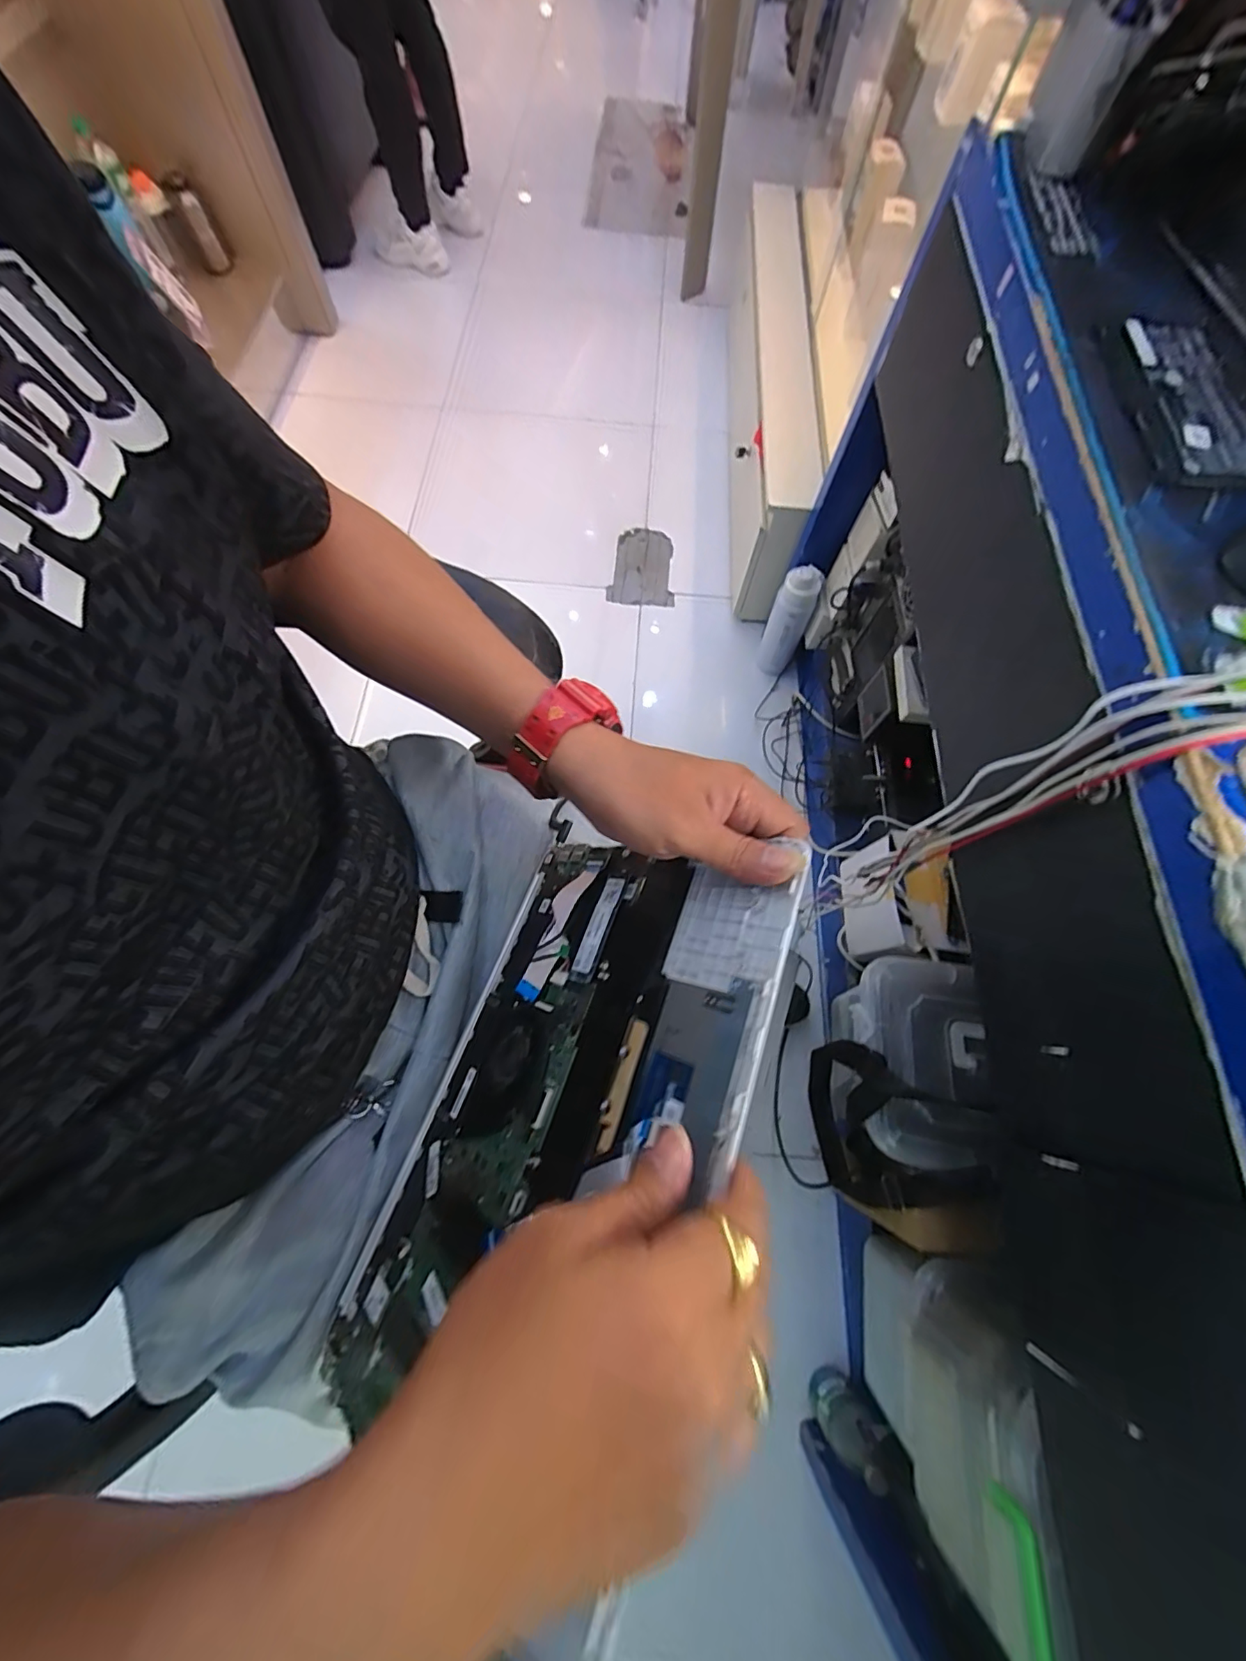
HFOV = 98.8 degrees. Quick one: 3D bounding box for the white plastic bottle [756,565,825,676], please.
[{"bbox_3d":[0.351,-0.444,1.154,0.079,0.255,0.067,25,71,6],"label":"white plastic bottle"}]

